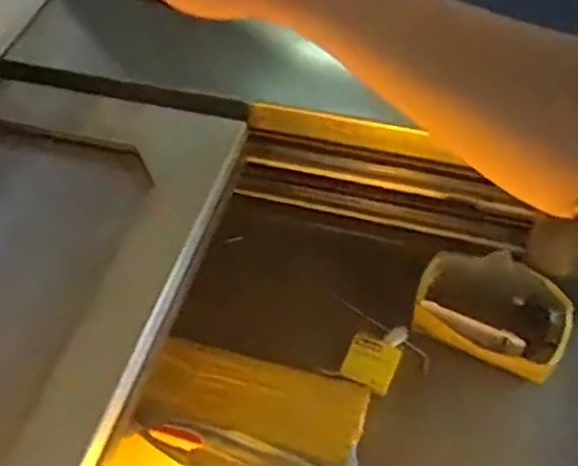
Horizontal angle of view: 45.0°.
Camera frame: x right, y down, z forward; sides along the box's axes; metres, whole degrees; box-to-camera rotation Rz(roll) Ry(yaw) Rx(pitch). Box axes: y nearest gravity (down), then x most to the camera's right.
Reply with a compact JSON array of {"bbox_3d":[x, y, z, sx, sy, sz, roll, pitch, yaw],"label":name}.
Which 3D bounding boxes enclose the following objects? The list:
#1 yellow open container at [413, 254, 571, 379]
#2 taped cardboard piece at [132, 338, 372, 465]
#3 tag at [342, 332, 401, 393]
[{"bbox_3d":[0.278,0.119,0.976,0.205,0.118,0.138,28,60,21],"label":"yellow open container"},{"bbox_3d":[-0.053,0.253,0.933,0.292,0.027,0.166,13,56,12],"label":"taped cardboard piece"},{"bbox_3d":[0.115,0.178,0.972,0.076,0.008,0.079,24,49,24],"label":"tag"}]

